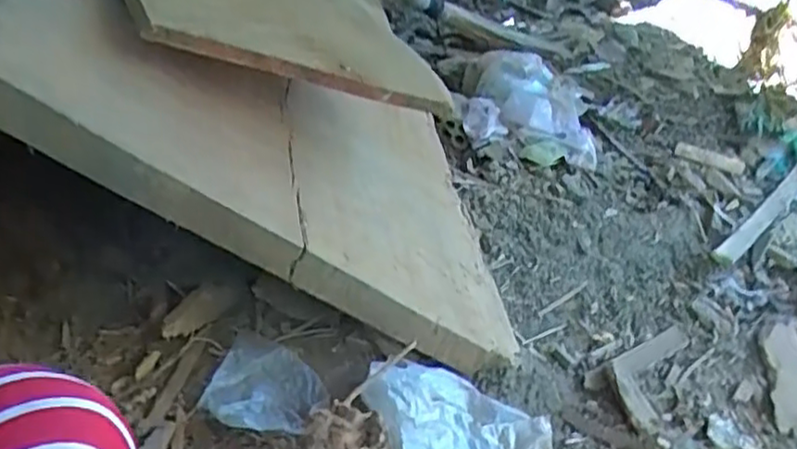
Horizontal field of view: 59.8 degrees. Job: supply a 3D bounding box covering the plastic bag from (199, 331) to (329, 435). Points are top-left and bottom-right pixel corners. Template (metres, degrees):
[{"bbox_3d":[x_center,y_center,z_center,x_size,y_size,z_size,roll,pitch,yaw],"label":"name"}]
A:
[{"bbox_3d":[-0.149,0.194,0.809,0.131,0.050,0.144,8,33,9],"label":"plastic bag"}]

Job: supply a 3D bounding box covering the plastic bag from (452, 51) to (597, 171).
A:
[{"bbox_3d":[0.262,-0.231,1.399,0.264,0.151,0.235,7,33,8],"label":"plastic bag"}]

